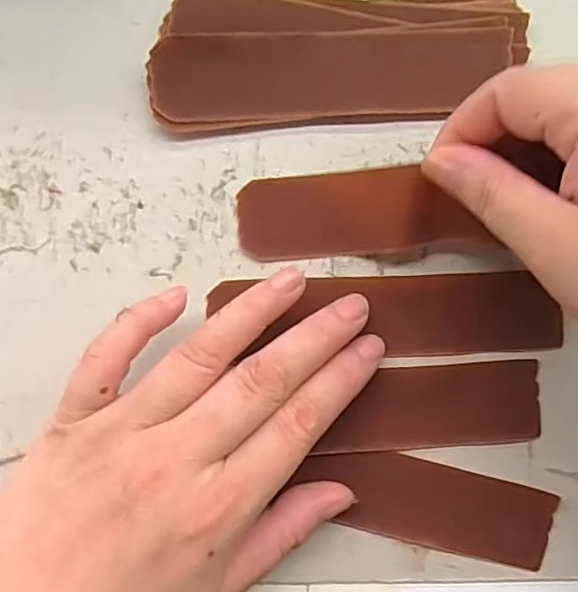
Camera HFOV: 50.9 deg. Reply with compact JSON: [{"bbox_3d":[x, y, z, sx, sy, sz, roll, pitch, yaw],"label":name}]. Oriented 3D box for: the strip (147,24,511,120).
[{"bbox_3d":[0.018,-0.087,0.236,0.137,0.004,0.033,-3,94,-4],"label":"strip"}]

